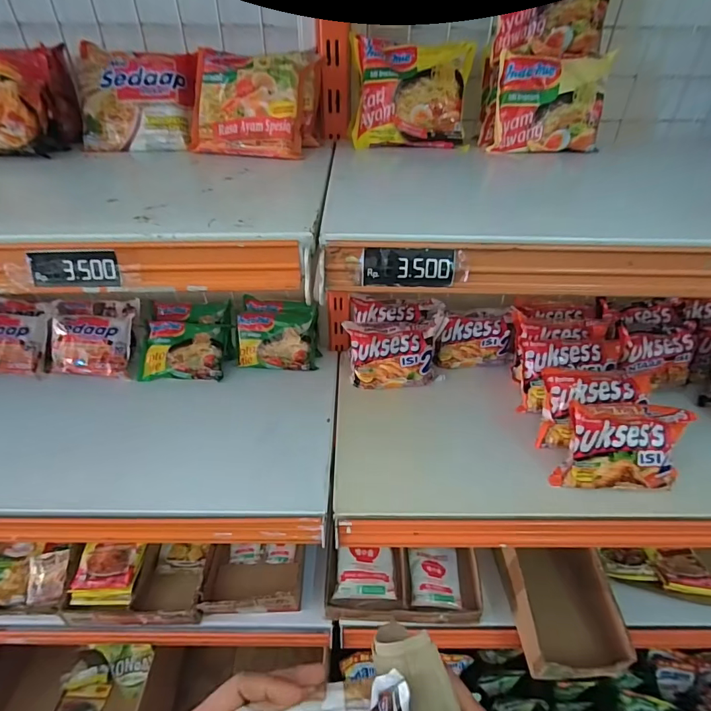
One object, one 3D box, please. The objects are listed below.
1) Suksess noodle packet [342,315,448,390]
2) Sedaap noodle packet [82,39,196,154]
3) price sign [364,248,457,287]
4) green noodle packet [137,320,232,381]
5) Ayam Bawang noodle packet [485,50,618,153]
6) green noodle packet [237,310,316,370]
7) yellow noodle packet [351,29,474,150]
[{"bbox_3d":[0.067,0.000,0.688,0.151,0.102,0.059,-1,39,-1],"label":"Suksess noodle packet"},{"bbox_3d":[-0.262,-0.313,0.518,0.141,0.121,0.019,1,7,2],"label":"Sedaap noodle packet"},{"bbox_3d":[0.038,-0.062,0.303,0.063,0.026,0.004,1,19,1],"label":"price sign"},{"bbox_3d":[-0.297,-0.007,0.728,0.143,0.029,0.099,2,84,0],"label":"green noodle packet"},{"bbox_3d":[0.226,-0.291,0.493,0.123,0.099,0.023,1,23,3],"label":"Ayam Bawang noodle packet"},{"bbox_3d":[-0.135,-0.025,0.736,0.128,0.095,0.028,3,10,3],"label":"green noodle packet"},{"bbox_3d":[0.067,-0.312,0.504,0.136,0.116,0.026,1,10,1],"label":"yellow noodle packet"}]

